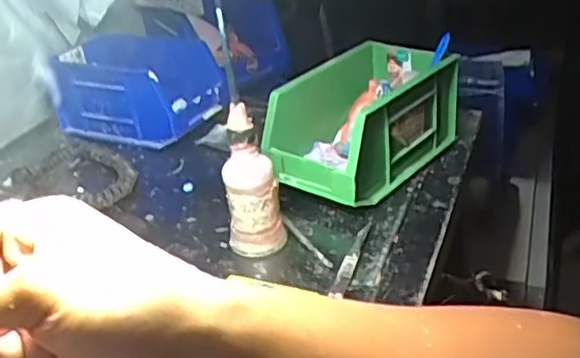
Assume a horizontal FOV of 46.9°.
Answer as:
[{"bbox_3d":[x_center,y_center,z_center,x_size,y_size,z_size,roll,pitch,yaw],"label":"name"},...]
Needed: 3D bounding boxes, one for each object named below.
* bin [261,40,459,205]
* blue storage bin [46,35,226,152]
[{"bbox_3d":[0.064,-0.051,0.610,0.105,0.095,0.166,20,39,37],"label":"bin"},{"bbox_3d":[-0.166,-0.094,0.725,0.174,0.086,0.094,11,34,27],"label":"blue storage bin"}]

